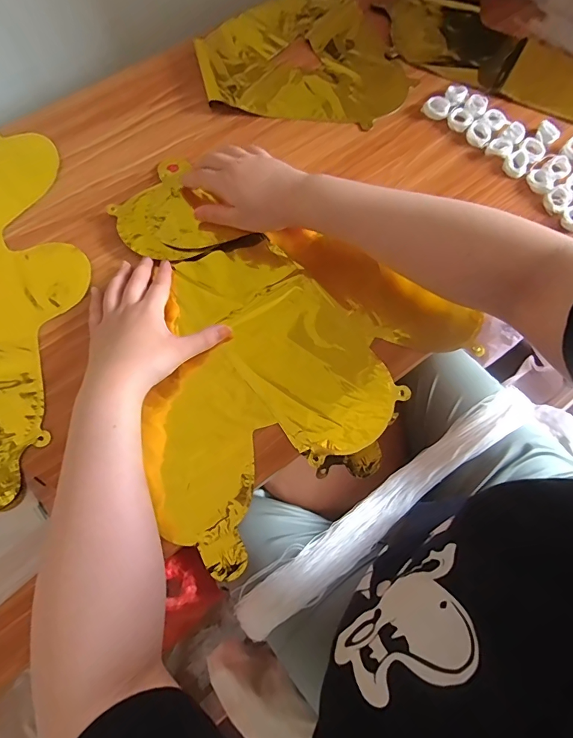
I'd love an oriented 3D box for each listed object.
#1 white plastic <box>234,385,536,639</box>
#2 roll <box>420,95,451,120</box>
[{"bbox_3d":[0.163,0.185,0.587,0.548,0.061,0.067,-35,74,-12],"label":"white plastic"},{"bbox_3d":[0.196,-0.341,0.529,0.034,0.019,0.020,28,74,9],"label":"roll"}]

